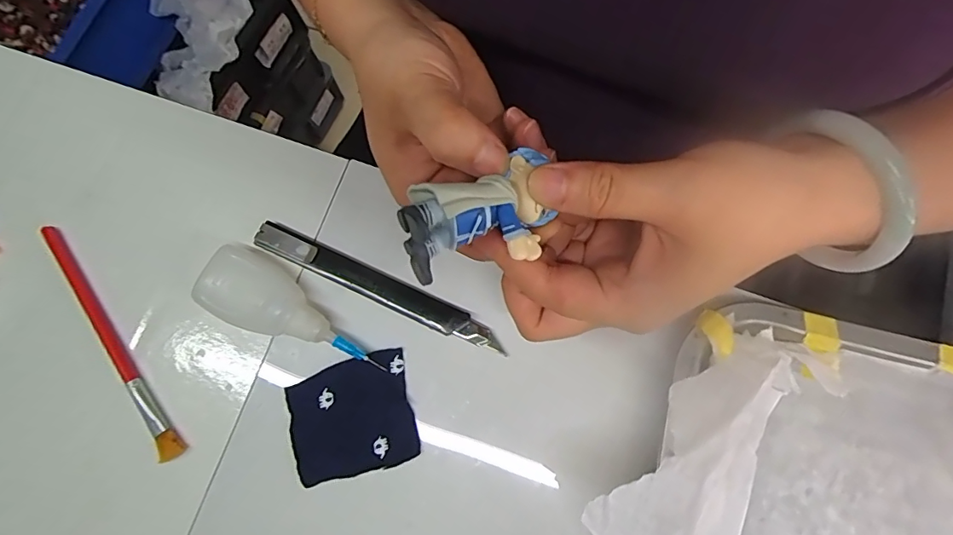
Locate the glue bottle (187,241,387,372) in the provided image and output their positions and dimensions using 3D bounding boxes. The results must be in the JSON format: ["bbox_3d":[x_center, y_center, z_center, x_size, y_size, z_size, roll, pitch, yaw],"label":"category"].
[{"bbox_3d":[-0.094,0.023,0.245,0.094,0.022,0.034,26,80,6],"label":"glue bottle"}]

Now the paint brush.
[{"bbox_3d":[-0.190,0.037,0.251,0.011,0.013,0.143,-34,80,-6],"label":"paint brush"}]

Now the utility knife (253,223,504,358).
[{"bbox_3d":[-0.052,0.011,0.253,0.140,0.012,0.014,25,80,5],"label":"utility knife"}]

